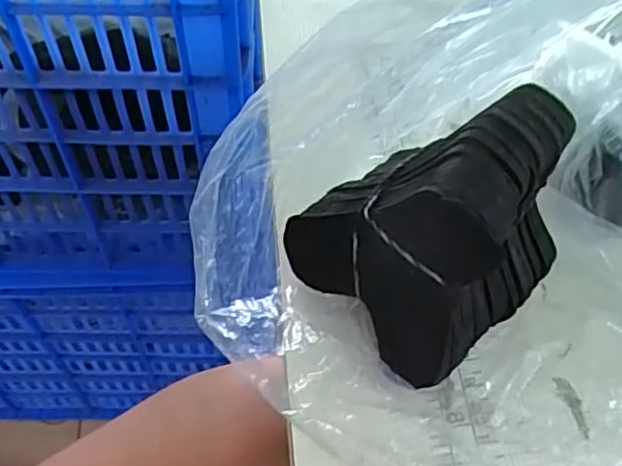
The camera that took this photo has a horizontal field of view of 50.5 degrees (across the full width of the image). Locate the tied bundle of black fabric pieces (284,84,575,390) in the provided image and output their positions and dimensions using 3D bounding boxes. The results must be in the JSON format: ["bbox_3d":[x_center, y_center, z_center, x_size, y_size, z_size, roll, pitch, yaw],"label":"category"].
[{"bbox_3d":[0.046,-0.004,0.222,0.085,0.079,0.064,-35,60,-24],"label":"tied bundle of black fabric pieces"}]

